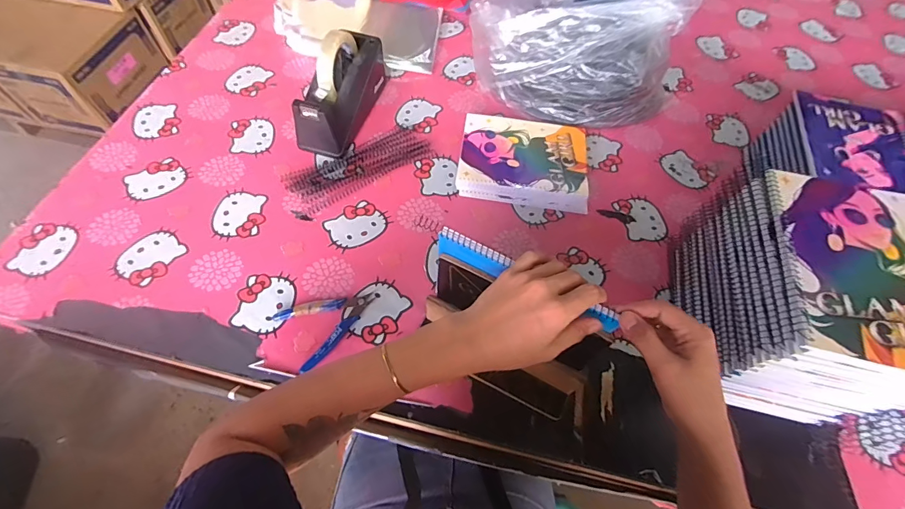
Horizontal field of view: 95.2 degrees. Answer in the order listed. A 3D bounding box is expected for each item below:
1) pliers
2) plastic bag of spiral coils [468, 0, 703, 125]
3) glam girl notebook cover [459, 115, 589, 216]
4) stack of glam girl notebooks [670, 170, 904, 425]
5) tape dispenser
[{"bbox_3d":[-0.155,0.077,0.516,0.113,0.012,0.083,-33,66,-21],"label":"pliers"},{"bbox_3d":[0.209,-0.353,0.696,0.335,0.176,0.204,21,59,9],"label":"plastic bag of spiral coils"},{"bbox_3d":[0.114,-0.150,0.655,0.201,0.035,0.163,8,58,1],"label":"glam girl notebook cover"},{"bbox_3d":[0.368,0.053,0.456,0.150,0.193,0.202,13,60,4],"label":"stack of glam girl notebooks"},{"bbox_3d":[-0.173,-0.261,0.650,0.066,0.123,0.203,17,59,7],"label":"tape dispenser"}]

